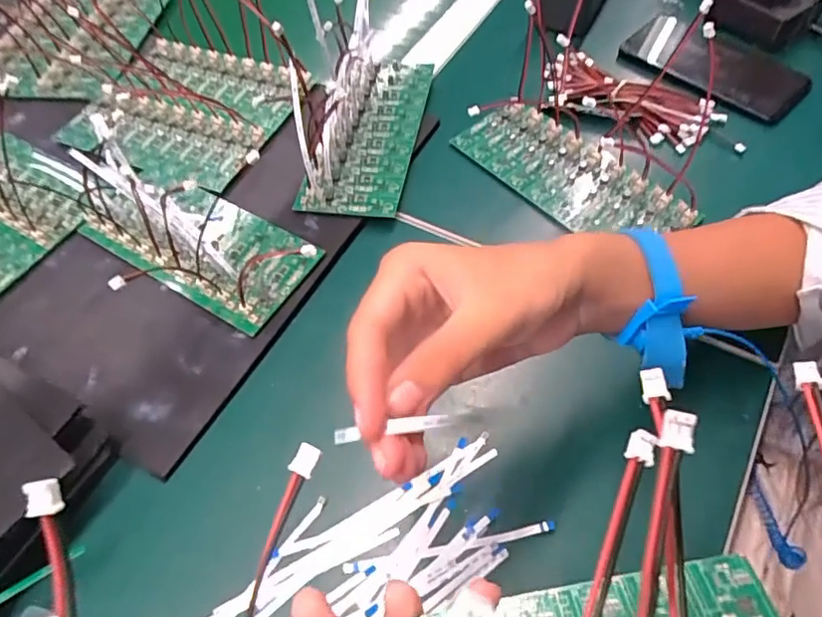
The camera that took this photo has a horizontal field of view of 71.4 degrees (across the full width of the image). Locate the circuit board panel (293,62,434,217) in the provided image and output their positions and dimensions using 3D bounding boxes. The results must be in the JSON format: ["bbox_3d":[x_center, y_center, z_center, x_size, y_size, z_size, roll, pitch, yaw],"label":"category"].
[{"bbox_3d":[-0.035,-0.153,0.498,0.077,0.015,0.184,6,58,10],"label":"circuit board panel"}]

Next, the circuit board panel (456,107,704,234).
[{"bbox_3d":[0.125,-0.111,0.462,0.074,0.009,0.183,-38,61,-18],"label":"circuit board panel"}]

